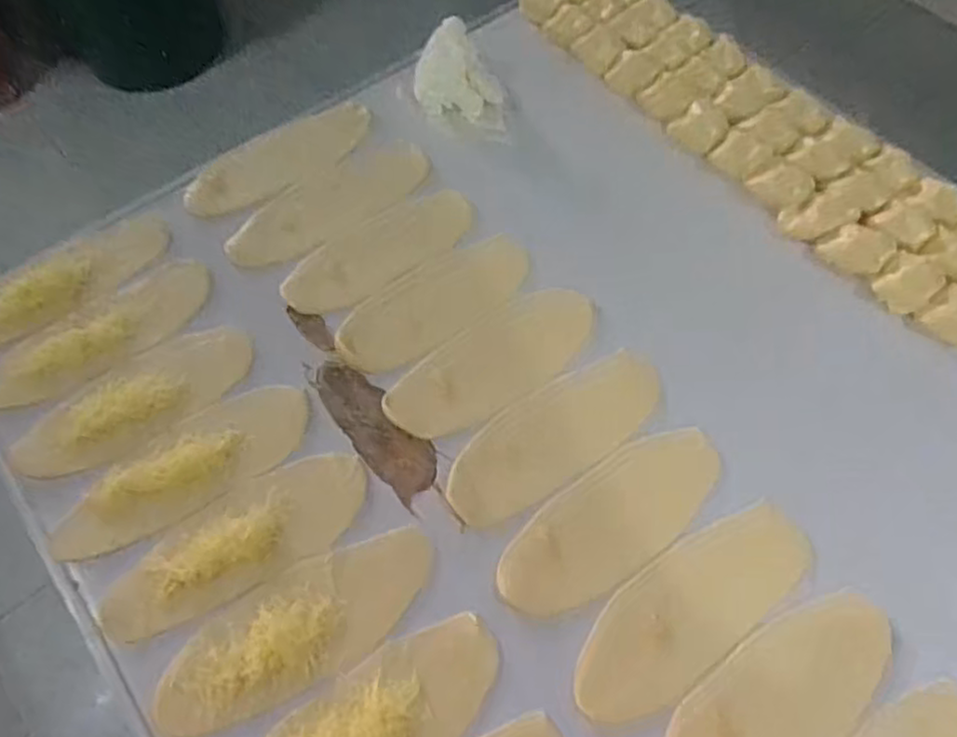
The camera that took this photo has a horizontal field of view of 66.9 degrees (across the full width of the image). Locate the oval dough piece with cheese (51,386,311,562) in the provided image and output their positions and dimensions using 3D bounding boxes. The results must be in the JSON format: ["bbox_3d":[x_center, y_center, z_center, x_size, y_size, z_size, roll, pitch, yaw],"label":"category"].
[{"bbox_3d":[-0.212,0.074,0.530,0.189,0.020,0.069,-35,67,-15],"label":"oval dough piece with cheese"}]

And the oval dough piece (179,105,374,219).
[{"bbox_3d":[-0.188,-0.202,0.690,0.188,0.007,0.073,-29,65,-12],"label":"oval dough piece"}]

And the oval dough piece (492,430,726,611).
[{"bbox_3d":[0.097,0.104,0.508,0.182,0.007,0.073,-32,66,-14],"label":"oval dough piece"}]

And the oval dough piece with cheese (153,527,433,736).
[{"bbox_3d":[-0.117,0.172,0.480,0.191,0.017,0.076,-32,66,-14],"label":"oval dough piece with cheese"}]

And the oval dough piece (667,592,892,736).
[{"bbox_3d":[0.191,0.212,0.457,0.178,0.006,0.075,-35,67,-15],"label":"oval dough piece"}]

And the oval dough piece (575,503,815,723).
[{"bbox_3d":[0.143,0.156,0.482,0.191,0.004,0.071,-35,67,-15],"label":"oval dough piece"}]

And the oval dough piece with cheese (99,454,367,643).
[{"bbox_3d":[-0.166,0.120,0.507,0.187,0.021,0.072,-29,65,-12],"label":"oval dough piece with cheese"}]

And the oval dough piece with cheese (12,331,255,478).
[{"bbox_3d":[-0.266,0.025,0.563,0.184,0.012,0.074,-40,68,-17],"label":"oval dough piece with cheese"}]

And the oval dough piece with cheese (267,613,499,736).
[{"bbox_3d":[-0.066,0.221,0.443,0.178,0.008,0.072,-34,67,-14],"label":"oval dough piece with cheese"}]

